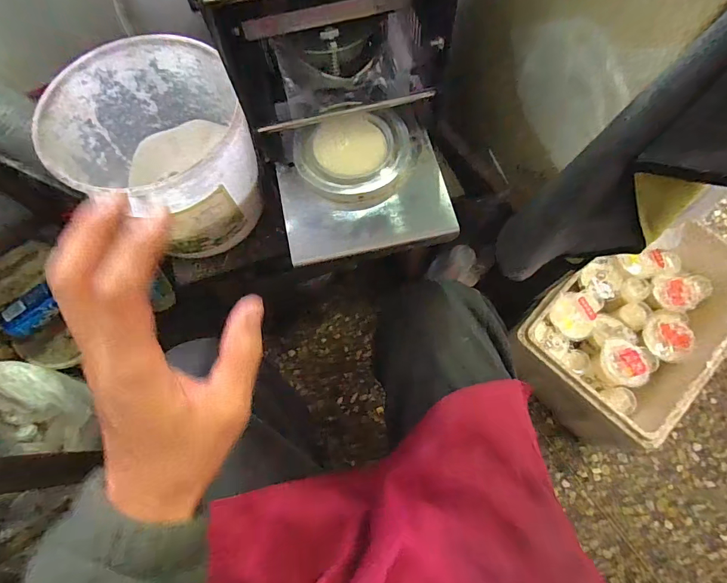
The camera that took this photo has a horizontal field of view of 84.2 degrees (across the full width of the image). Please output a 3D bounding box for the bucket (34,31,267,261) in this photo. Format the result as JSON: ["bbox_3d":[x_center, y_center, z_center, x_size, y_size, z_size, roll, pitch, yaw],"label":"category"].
[{"bbox_3d":[-0.237,-0.167,0.485,0.197,0.149,0.214,-33,74,-10],"label":"bucket"}]

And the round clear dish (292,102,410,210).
[{"bbox_3d":[-0.007,-0.151,0.440,0.123,0.024,0.115,0,71,1],"label":"round clear dish"}]

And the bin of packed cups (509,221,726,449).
[{"bbox_3d":[0.530,0.061,0.815,0.439,0.178,0.278,-40,75,-12],"label":"bin of packed cups"}]

